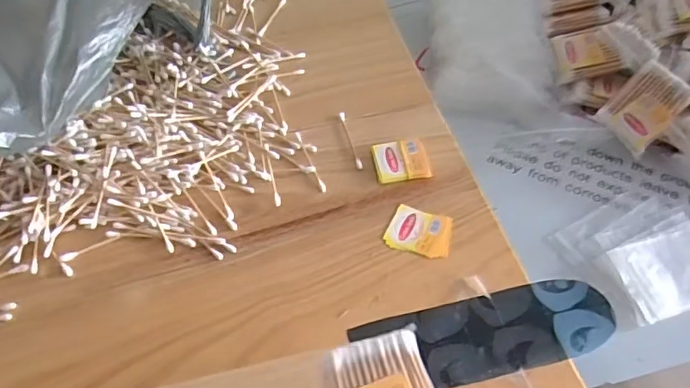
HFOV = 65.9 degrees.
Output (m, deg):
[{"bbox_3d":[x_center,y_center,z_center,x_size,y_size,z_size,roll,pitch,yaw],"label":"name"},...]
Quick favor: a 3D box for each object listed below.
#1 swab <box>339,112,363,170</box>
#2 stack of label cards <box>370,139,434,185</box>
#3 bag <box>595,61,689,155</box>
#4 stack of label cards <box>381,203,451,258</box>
[{"bbox_3d":[0.005,-0.051,0.501,0.006,0.004,0.073,-12,55,-8],"label":"swab"},{"bbox_3d":[0.051,-0.031,0.483,0.049,0.011,0.042,-10,54,-7],"label":"stack of label cards"},{"bbox_3d":[0.296,-0.087,0.527,0.057,0.009,0.078,46,105,23],"label":"bag"},{"bbox_3d":[0.063,0.031,0.441,0.052,0.004,0.043,17,56,12],"label":"stack of label cards"}]

